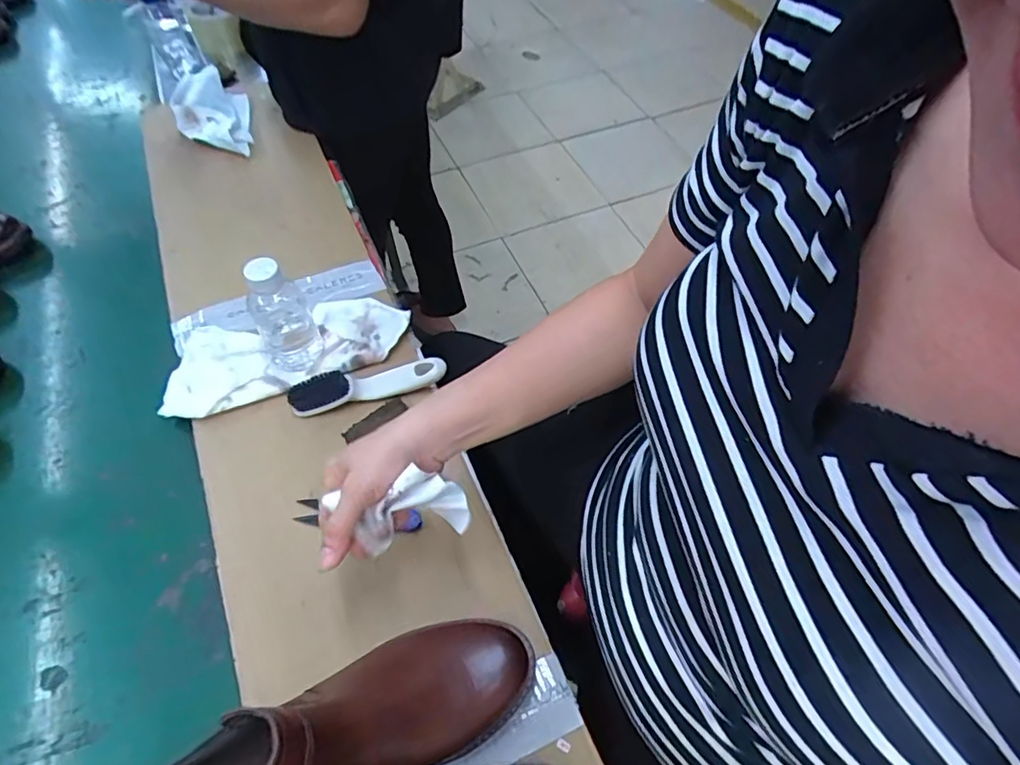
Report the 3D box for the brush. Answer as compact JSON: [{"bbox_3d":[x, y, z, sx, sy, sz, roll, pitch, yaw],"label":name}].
[{"bbox_3d":[-0.151,-0.001,0.612,0.162,0.025,0.032,-15,57,-9],"label":"brush"}]

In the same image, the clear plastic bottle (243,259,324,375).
[{"bbox_3d":[-0.238,-0.070,0.596,0.056,0.127,0.051,-23,59,-14],"label":"clear plastic bottle"}]

